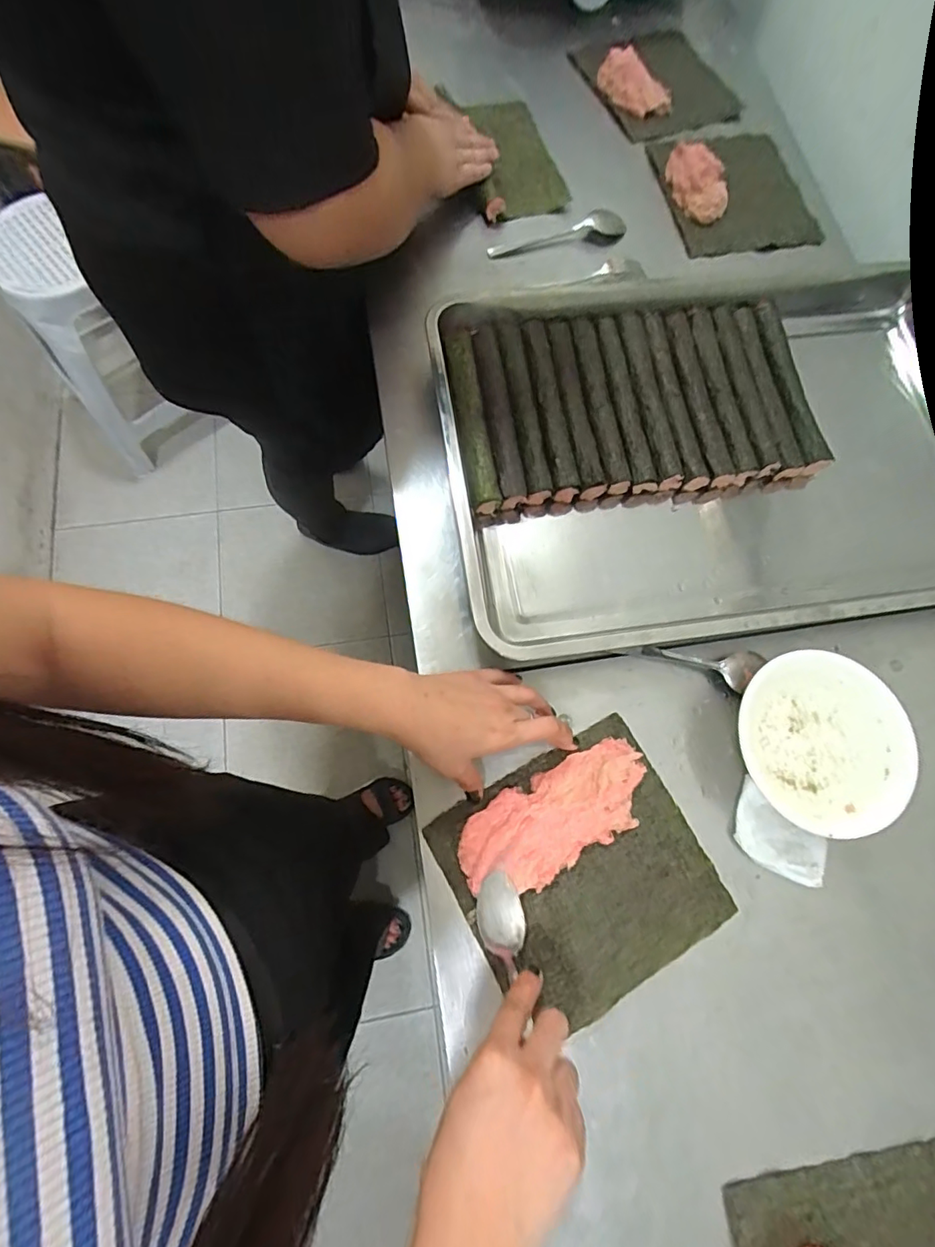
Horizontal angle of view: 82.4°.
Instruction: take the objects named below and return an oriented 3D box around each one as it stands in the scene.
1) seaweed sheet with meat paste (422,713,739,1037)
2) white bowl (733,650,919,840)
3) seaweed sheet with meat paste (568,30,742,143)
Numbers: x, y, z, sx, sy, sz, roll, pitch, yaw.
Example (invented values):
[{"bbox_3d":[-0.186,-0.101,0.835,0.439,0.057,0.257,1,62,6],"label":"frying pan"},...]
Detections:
[{"bbox_3d":[0.092,0.198,0.427,0.192,0.019,0.180,-28,76,-10],"label":"seaweed sheet with meat paste"},{"bbox_3d":[0.297,0.100,0.454,0.131,0.050,0.142,1,73,-2],"label":"white bowl"},{"bbox_3d":[0.238,-0.693,0.686,0.150,0.030,0.170,-20,74,-8],"label":"seaweed sheet with meat paste"}]

